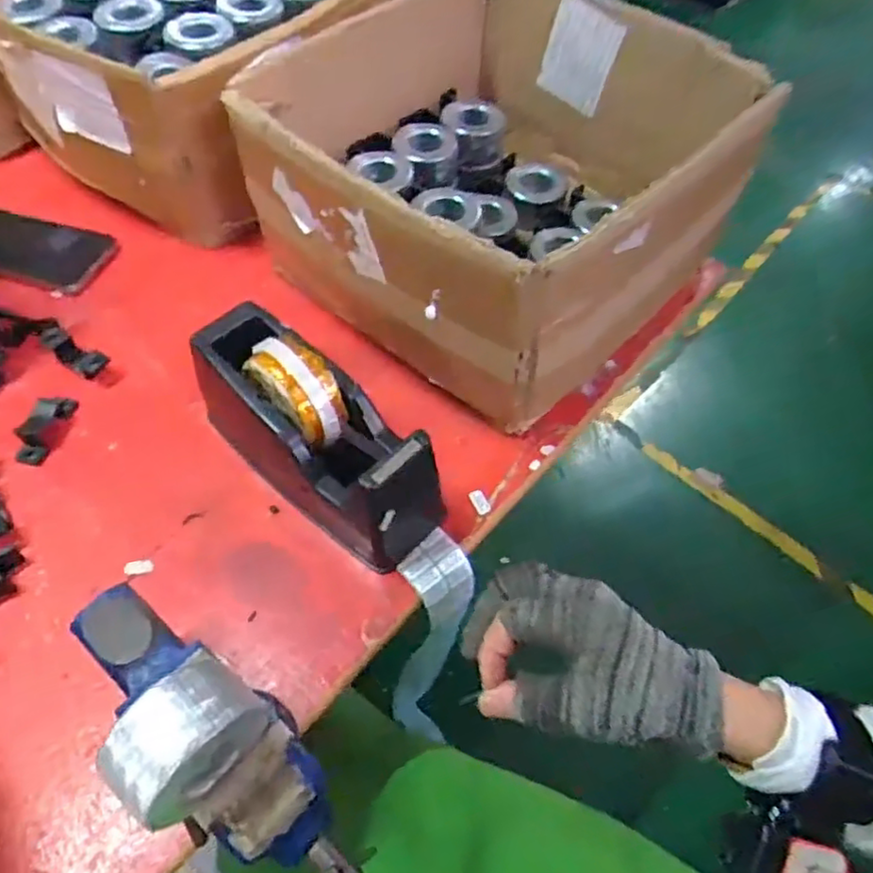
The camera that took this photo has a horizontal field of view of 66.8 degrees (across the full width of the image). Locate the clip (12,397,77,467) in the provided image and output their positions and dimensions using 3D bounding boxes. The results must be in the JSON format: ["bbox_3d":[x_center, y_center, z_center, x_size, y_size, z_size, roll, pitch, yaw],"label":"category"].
[{"bbox_3d":[-0.308,-0.010,0.521,0.019,0.029,0.062,18,57,10],"label":"clip"}]

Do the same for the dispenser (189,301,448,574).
[{"bbox_3d":[-0.089,-0.002,0.469,0.205,0.114,0.078,36,62,21],"label":"dispenser"}]

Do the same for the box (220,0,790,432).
[{"bbox_3d":[0.051,-0.223,0.571,0.338,0.177,0.333,38,62,22],"label":"box"}]

